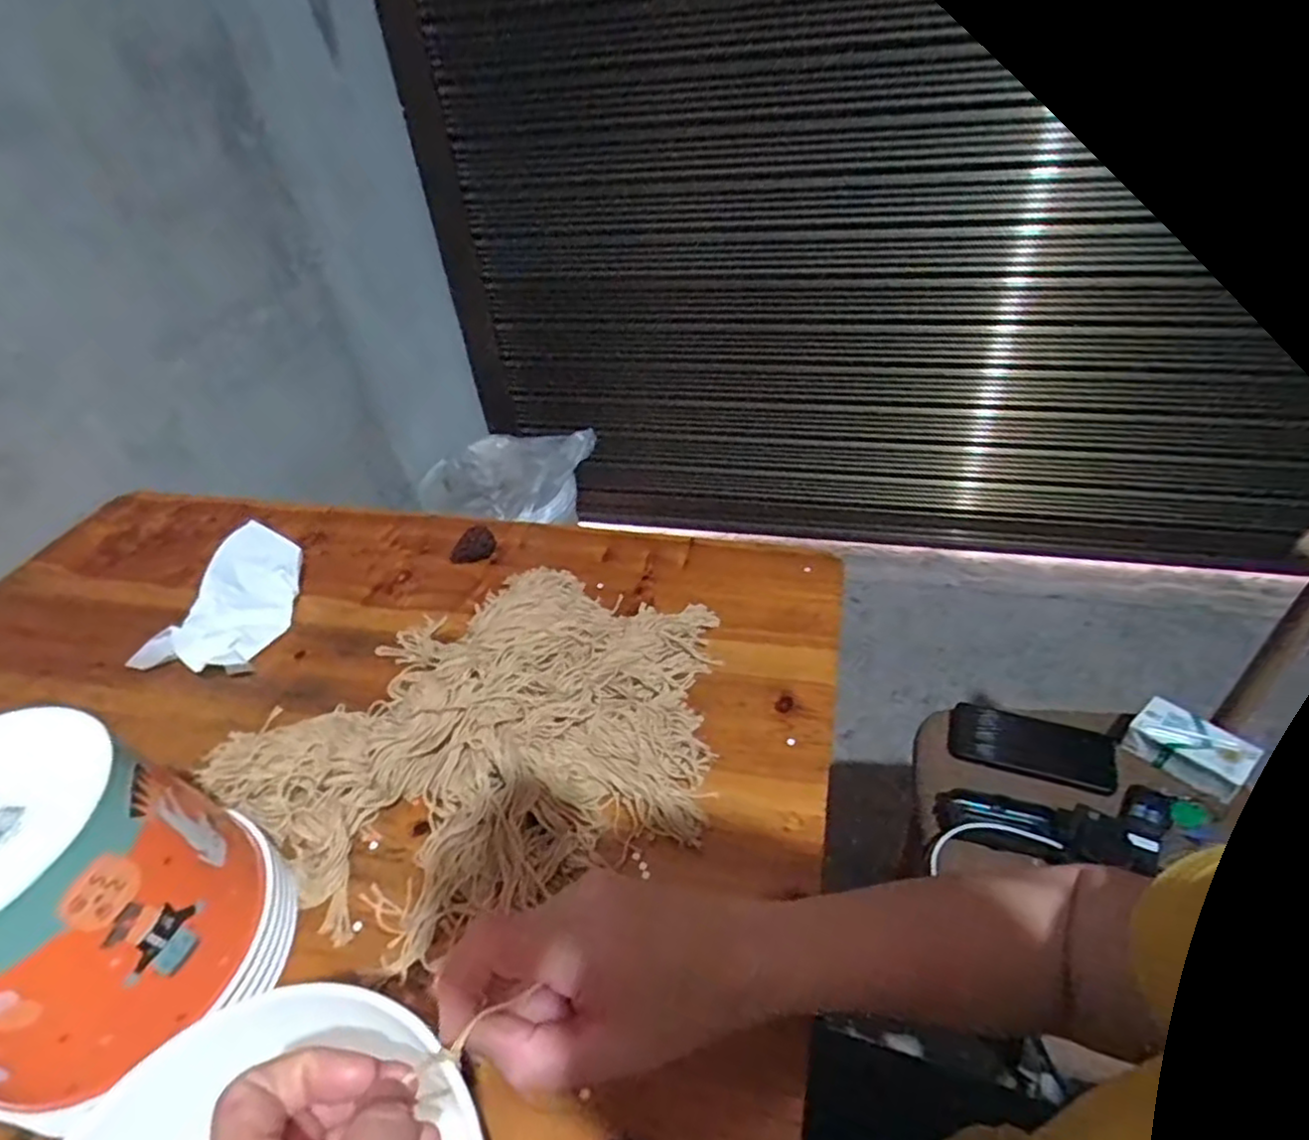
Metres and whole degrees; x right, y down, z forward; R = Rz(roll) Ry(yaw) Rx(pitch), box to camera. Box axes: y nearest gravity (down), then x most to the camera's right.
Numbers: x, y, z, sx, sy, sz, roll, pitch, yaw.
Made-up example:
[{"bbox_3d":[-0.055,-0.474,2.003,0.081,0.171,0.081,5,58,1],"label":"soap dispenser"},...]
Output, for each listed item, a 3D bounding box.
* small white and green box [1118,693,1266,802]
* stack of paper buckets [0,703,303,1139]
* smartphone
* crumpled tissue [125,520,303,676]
[{"bbox_3d":[0.591,0.197,0.764,0.109,0.042,0.068,31,54,34],"label":"small white and green box"},{"bbox_3d":[-0.303,0.178,0.368,0.145,0.164,0.150,18,46,25],"label":"stack of paper buckets"},{"bbox_3d":[0.441,0.203,0.808,0.174,0.011,0.086,11,43,19],"label":"smartphone"},{"bbox_3d":[-0.388,0.028,0.628,0.100,0.056,0.145,4,43,12],"label":"crumpled tissue"}]

